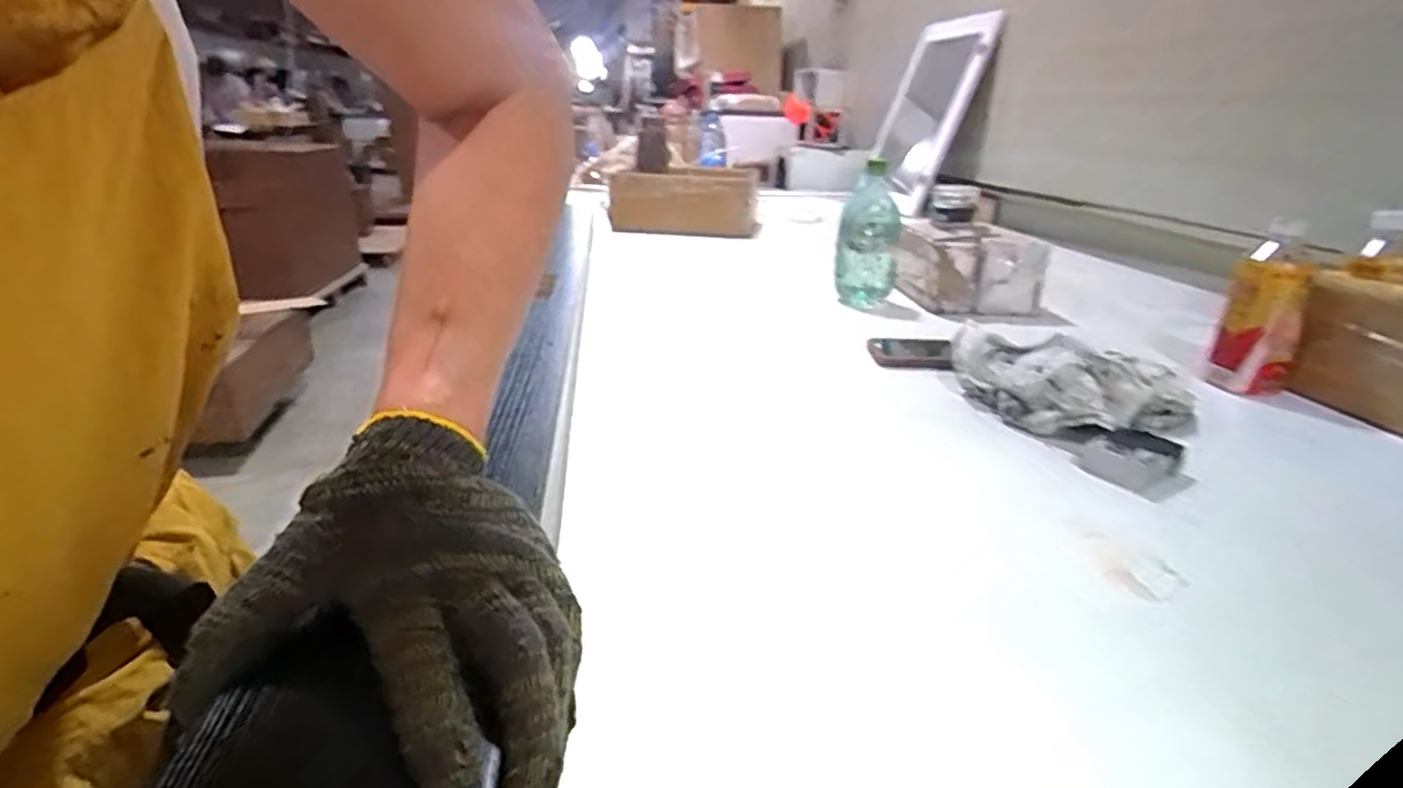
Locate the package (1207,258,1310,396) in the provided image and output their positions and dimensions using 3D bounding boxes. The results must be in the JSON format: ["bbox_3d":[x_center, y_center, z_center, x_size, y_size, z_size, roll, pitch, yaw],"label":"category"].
[{"bbox_3d":[0.576,-0.069,0.768,0.069,0.139,0.049,17,25,33],"label":"package"}]

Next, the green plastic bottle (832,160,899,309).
[{"bbox_3d":[0.248,-0.235,1.095,0.088,0.196,0.084,8,22,15],"label":"green plastic bottle"}]

